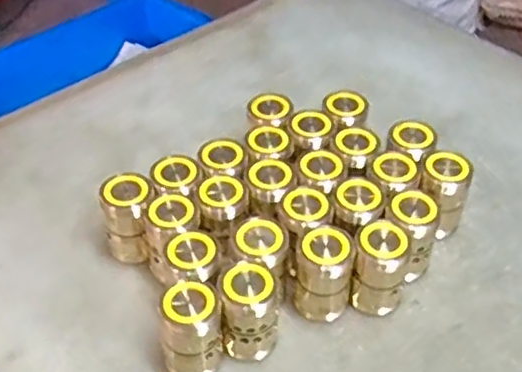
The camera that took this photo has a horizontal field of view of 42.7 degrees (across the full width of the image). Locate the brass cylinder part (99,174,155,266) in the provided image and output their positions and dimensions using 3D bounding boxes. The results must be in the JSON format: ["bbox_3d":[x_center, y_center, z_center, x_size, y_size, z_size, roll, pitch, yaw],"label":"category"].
[{"bbox_3d":[-0.097,0.025,0.497,0.036,0.062,0.029,-3,45,-6],"label":"brass cylinder part"}]

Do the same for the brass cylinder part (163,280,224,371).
[{"bbox_3d":[-0.044,0.096,0.429,0.036,0.064,0.033,1,45,-1],"label":"brass cylinder part"}]

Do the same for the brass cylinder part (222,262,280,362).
[{"bbox_3d":[-0.006,0.085,0.440,0.034,0.064,0.033,6,45,4],"label":"brass cylinder part"}]

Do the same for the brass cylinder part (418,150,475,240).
[{"bbox_3d":[0.139,0.008,0.519,0.036,0.066,0.030,-7,45,-10],"label":"brass cylinder part"}]

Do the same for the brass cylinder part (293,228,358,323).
[{"bbox_3d":[0.044,0.062,0.463,0.037,0.065,0.031,9,45,6],"label":"brass cylinder part"}]

